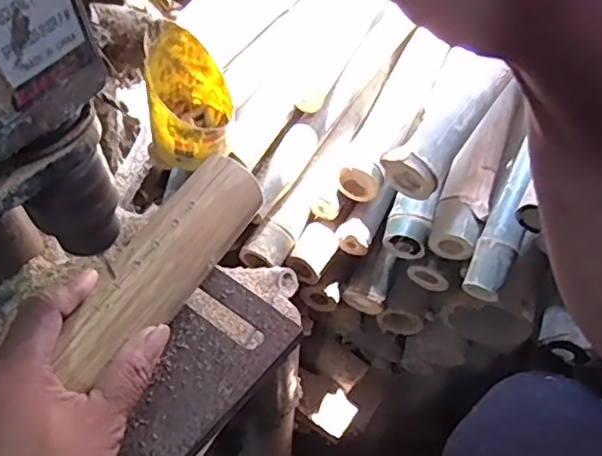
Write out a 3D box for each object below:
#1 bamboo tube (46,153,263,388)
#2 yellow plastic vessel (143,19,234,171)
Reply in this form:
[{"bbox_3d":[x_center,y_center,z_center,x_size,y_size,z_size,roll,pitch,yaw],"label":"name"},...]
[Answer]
[{"bbox_3d":[-0.081,0.020,0.351,0.037,0.034,0.164,24,53,18],"label":"bamboo tube"},{"bbox_3d":[-0.122,-0.147,0.640,0.082,0.135,0.100,-8,51,-7],"label":"yellow plastic vessel"}]

